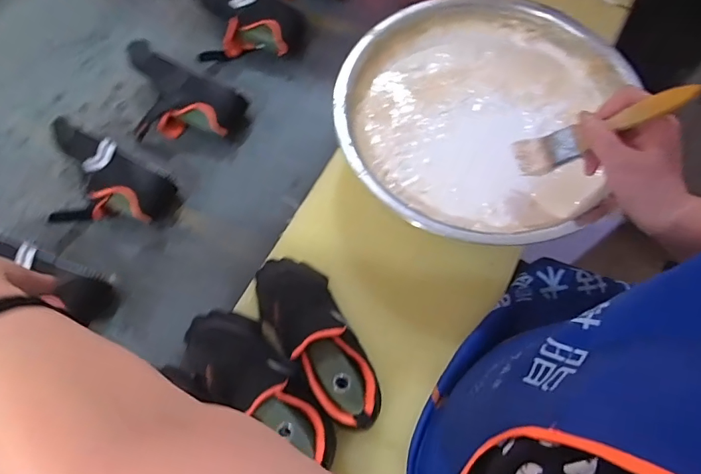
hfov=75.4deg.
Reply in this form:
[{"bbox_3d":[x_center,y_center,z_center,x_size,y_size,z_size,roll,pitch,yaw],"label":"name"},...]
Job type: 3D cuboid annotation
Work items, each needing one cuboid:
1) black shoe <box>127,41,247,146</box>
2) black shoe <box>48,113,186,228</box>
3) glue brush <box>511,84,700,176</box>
[{"bbox_3d":[-0.256,-0.194,0.670,0.198,0.071,0.124,27,70,11],"label":"black shoe"},{"bbox_3d":[-0.335,-0.060,0.607,0.188,0.072,0.127,28,70,11],"label":"black shoe"},{"bbox_3d":[0.227,-0.099,0.416,0.020,0.157,0.034,21,61,-37],"label":"glue brush"}]

